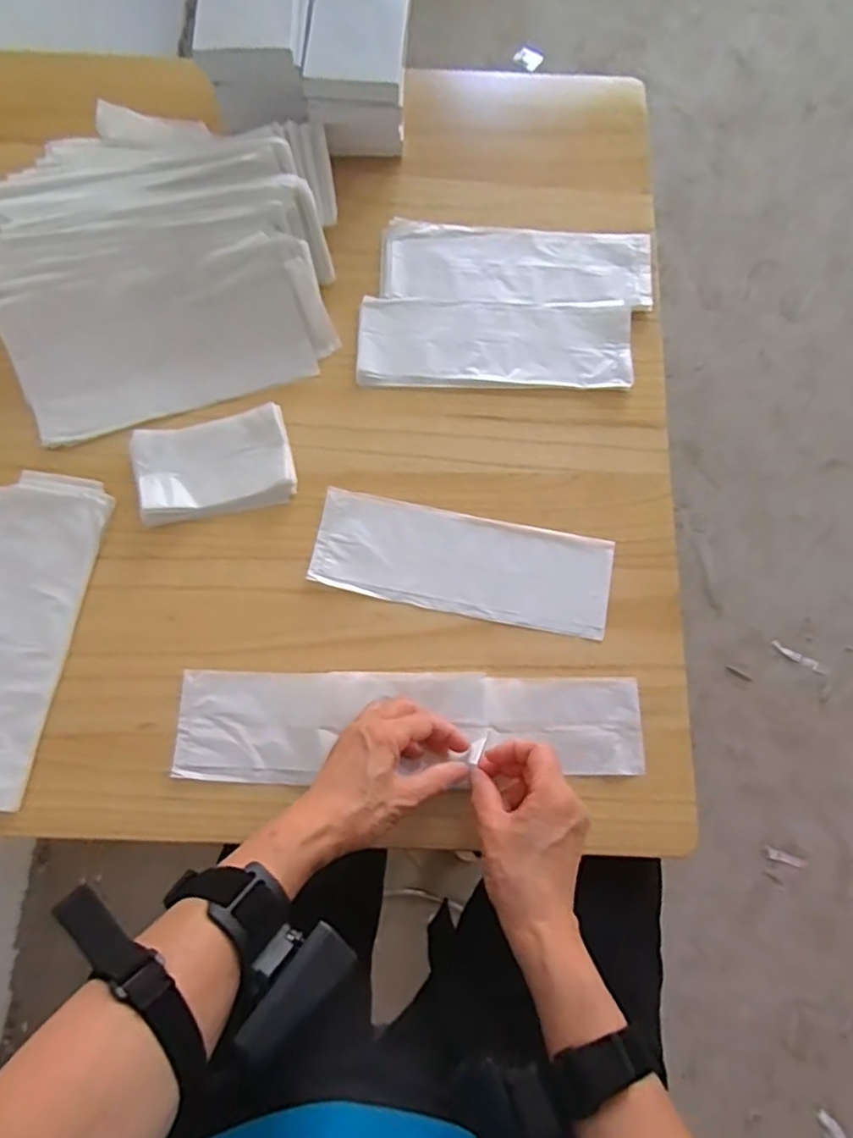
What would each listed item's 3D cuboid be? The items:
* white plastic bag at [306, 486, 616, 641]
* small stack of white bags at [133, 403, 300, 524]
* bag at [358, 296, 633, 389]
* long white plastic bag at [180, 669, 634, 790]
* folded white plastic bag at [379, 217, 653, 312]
[{"bbox_3d":[0.030,-0.006,0.538,0.245,0.005,0.086,11,76,2],"label":"white plastic bag"},{"bbox_3d":[-0.183,-0.089,0.550,0.130,0.015,0.083,-11,77,-4],"label":"small stack of white bags"},{"bbox_3d":[0.063,-0.211,0.591,0.245,0.009,0.088,1,76,-1],"label":"bag"},{"bbox_3d":[-0.014,0.123,0.490,0.353,0.022,0.081,2,76,0],"label":"long white plastic bag"},{"bbox_3d":[0.087,-0.292,0.613,0.254,0.012,0.086,4,76,0],"label":"folded white plastic bag"}]

